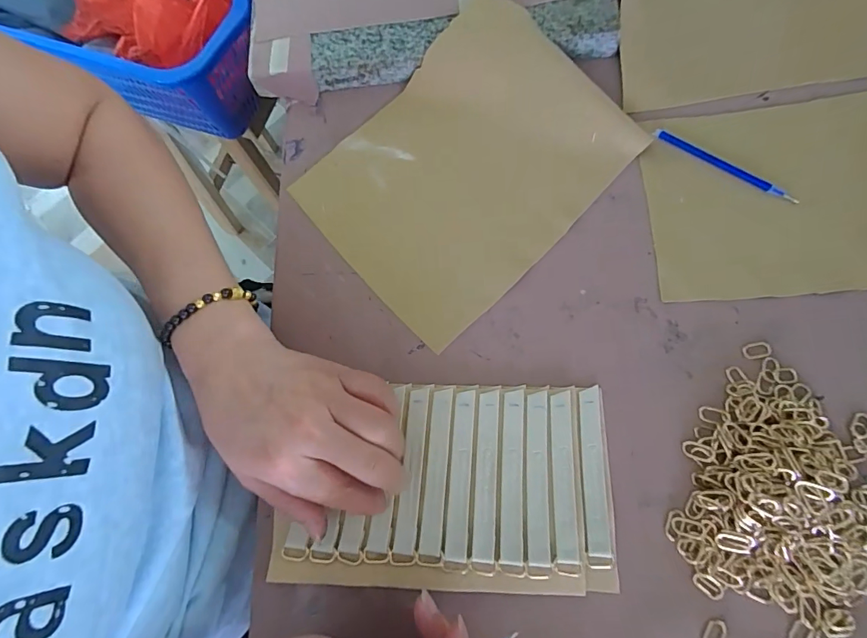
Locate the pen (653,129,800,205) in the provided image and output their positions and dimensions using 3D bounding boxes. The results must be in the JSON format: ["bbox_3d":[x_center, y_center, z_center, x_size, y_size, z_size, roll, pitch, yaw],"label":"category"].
[{"bbox_3d":[0.214,-0.113,0.315,0.109,0.007,0.006,34,80,13],"label":"pen"}]

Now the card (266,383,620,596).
[{"bbox_3d":[0.007,0.103,0.270,0.204,0.014,0.120,1,75,1],"label":"card"}]

